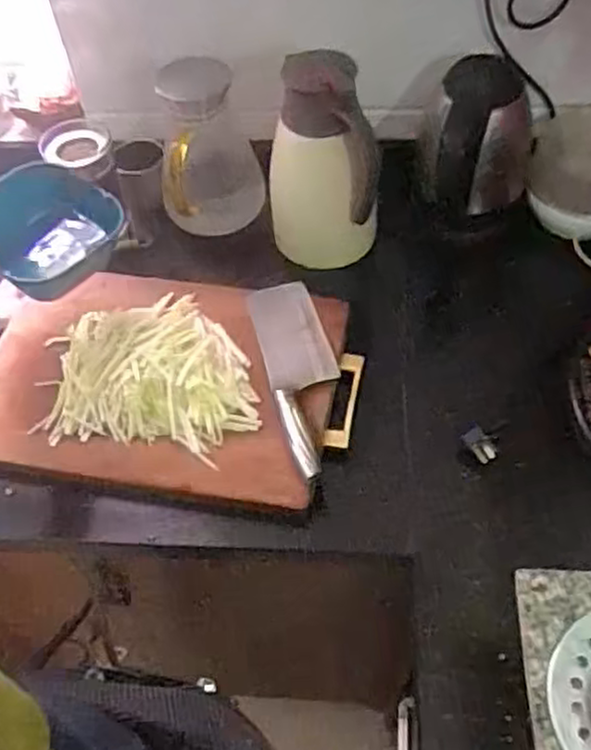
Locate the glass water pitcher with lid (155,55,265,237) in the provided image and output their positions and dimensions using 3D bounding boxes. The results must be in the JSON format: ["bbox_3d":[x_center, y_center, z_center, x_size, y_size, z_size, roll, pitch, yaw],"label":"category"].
[{"bbox_3d":[-0.118,-0.291,0.950,0.121,0.189,0.121,-12,54,-5],"label":"glass water pitcher with lid"}]

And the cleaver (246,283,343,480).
[{"bbox_3d":[0.006,-0.010,0.803,0.075,0.026,0.260,-14,54,-6],"label":"cleaver"}]

